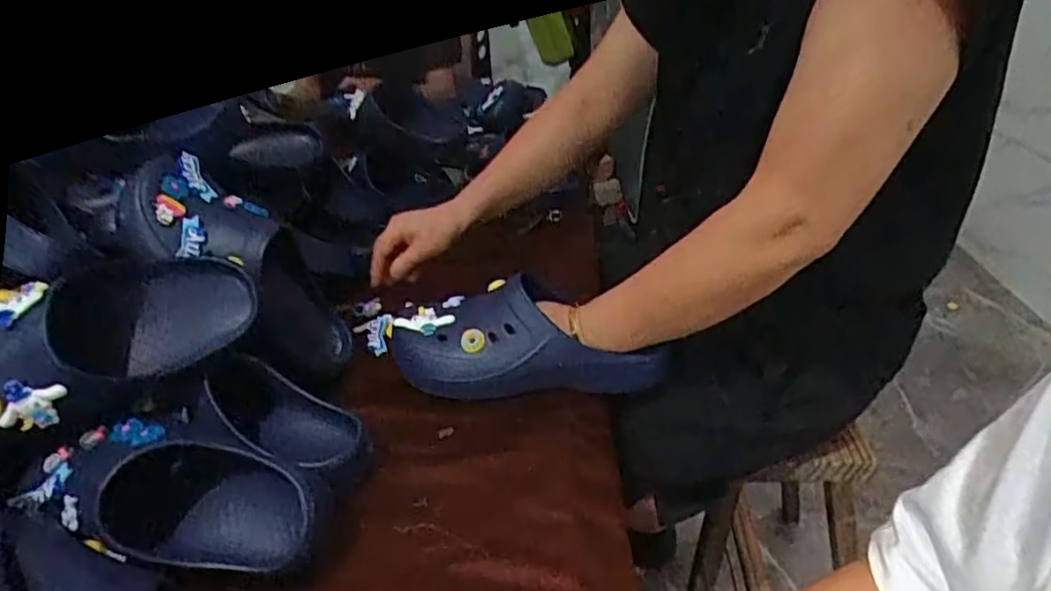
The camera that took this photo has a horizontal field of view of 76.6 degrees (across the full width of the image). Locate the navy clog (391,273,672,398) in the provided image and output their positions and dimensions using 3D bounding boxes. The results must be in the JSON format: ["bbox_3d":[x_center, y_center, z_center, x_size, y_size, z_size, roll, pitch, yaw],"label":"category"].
[{"bbox_3d":[0.000,0.040,0.676,0.281,0.094,0.098,0,31,7],"label":"navy clog"}]

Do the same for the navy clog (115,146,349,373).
[{"bbox_3d":[-0.279,-0.021,0.672,0.105,0.271,0.105,-26,26,18],"label":"navy clog"}]

